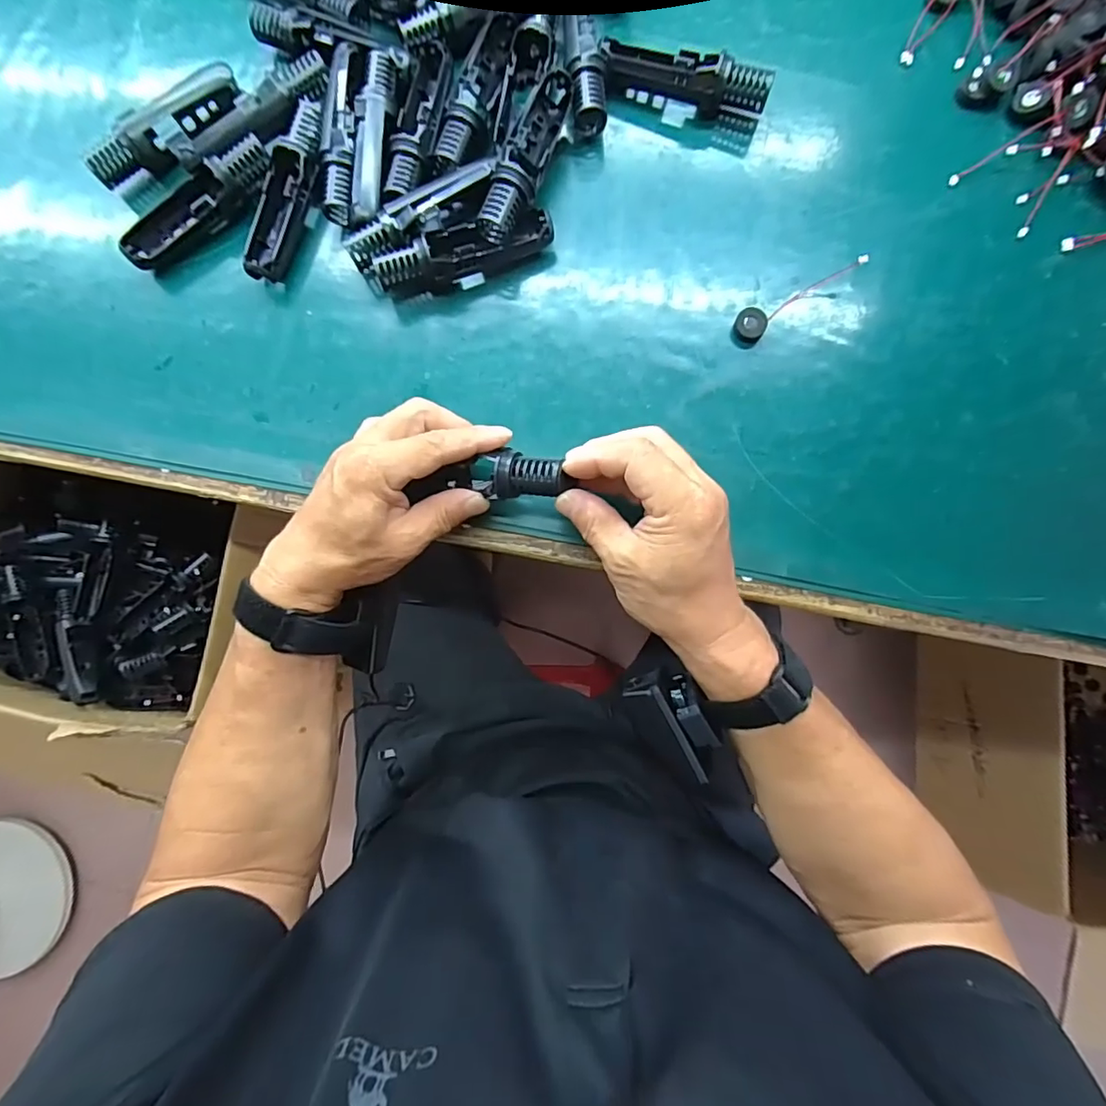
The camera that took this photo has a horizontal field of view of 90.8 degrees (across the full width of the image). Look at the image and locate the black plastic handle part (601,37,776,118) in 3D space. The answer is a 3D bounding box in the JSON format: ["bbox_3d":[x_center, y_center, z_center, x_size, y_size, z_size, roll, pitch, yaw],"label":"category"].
[{"bbox_3d":[0.091,-0.328,0.376,0.116,0.030,0.022,17,87,4],"label":"black plastic handle part"}]

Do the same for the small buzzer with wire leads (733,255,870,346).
[{"bbox_3d":[0.170,-0.173,0.369,0.100,0.007,0.020,-27,85,1],"label":"small buzzer with wire leads"}]

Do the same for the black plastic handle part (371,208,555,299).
[{"bbox_3d":[-0.059,-0.205,0.371,0.119,0.032,0.026,-21,85,1],"label":"black plastic handle part"}]

